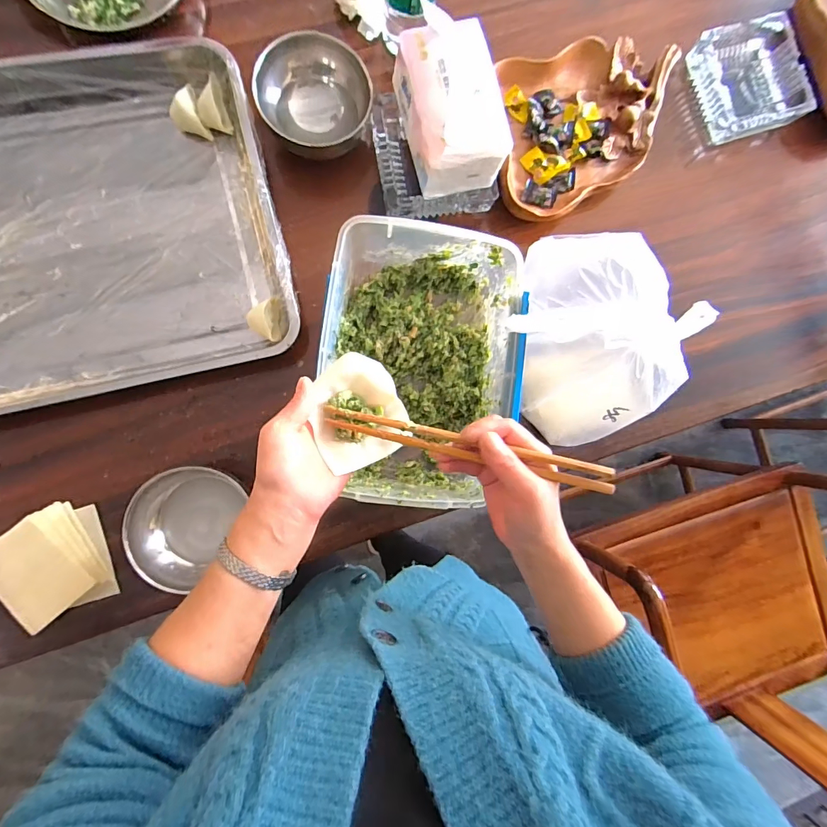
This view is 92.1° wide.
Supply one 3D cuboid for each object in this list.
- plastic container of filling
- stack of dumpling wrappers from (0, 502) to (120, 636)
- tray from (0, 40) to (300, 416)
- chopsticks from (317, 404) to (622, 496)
[{"bbox_3d":[0.002,-0.053,0.483,0.219,0.106,0.309,7,88,-7],"label":"plastic container of filling"},{"bbox_3d":[-0.430,0.180,0.474,0.122,0.023,0.124,-23,92,-7],"label":"stack of dumpling wrappers"},{"bbox_3d":[-0.453,-0.206,0.462,0.577,0.053,0.385,-15,89,-8],"label":"tray"},{"bbox_3d":[0.040,0.027,0.323,0.234,0.014,0.019,13,85,7],"label":"chopsticks"}]

